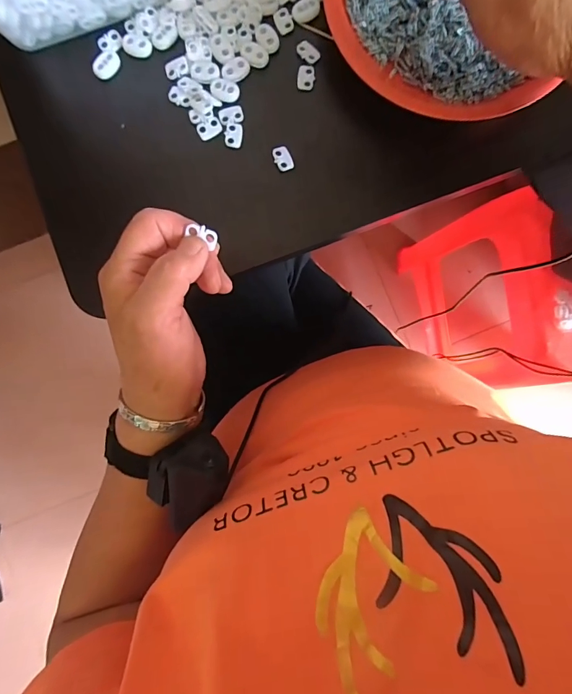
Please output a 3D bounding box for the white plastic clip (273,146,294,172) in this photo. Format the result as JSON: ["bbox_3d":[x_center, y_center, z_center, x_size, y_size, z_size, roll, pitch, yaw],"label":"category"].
[{"bbox_3d":[-0.002,-0.146,0.295,0.013,0.004,0.019,-28,88,-1],"label":"white plastic clip"}]

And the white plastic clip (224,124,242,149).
[{"bbox_3d":[-0.041,-0.164,0.297,0.013,0.004,0.019,4,87,0],"label":"white plastic clip"}]

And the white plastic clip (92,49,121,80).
[{"bbox_3d":[-0.140,-0.220,0.298,0.016,0.008,0.023,42,88,2],"label":"white plastic clip"}]

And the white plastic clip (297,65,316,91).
[{"bbox_3d":[0.016,-0.210,0.298,0.014,0.004,0.019,3,87,0],"label":"white plastic clip"}]

